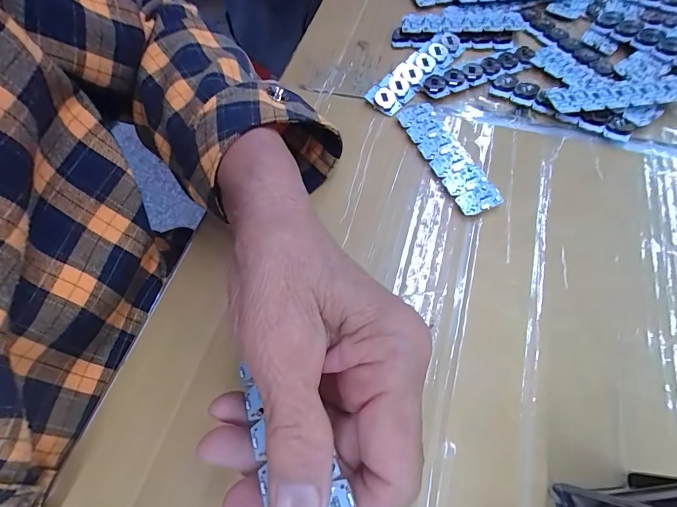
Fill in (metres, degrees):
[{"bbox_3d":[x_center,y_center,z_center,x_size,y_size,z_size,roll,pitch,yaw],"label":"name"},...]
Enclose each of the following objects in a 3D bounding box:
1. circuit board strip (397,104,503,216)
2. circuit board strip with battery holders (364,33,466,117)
[{"bbox_3d":[0.080,-0.074,0.273,0.029,0.004,0.106,-22,65,-4],"label":"circuit board strip"},{"bbox_3d":[0.068,-0.158,0.316,0.029,0.011,0.108,40,72,21],"label":"circuit board strip with battery holders"}]

